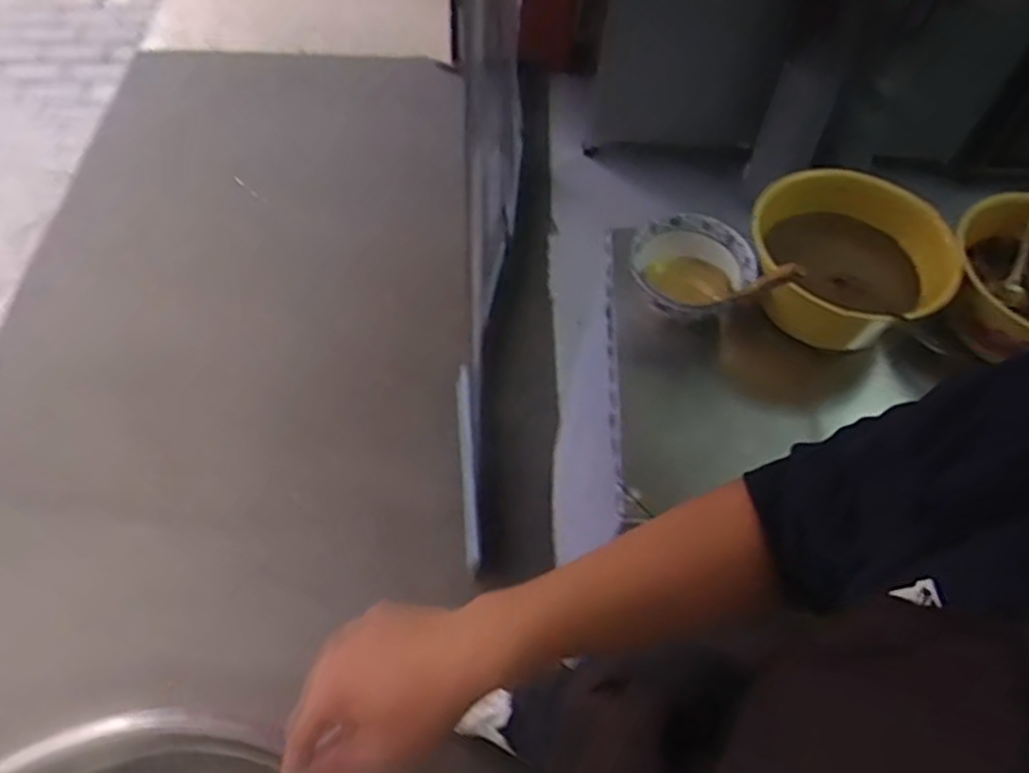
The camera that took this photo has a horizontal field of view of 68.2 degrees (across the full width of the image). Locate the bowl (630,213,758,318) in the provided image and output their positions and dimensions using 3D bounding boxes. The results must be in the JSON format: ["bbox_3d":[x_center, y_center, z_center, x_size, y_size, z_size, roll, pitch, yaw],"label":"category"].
[{"bbox_3d":[0.235,-0.161,1.047,0.153,0.062,0.151,1,59,-2],"label":"bowl"}]

